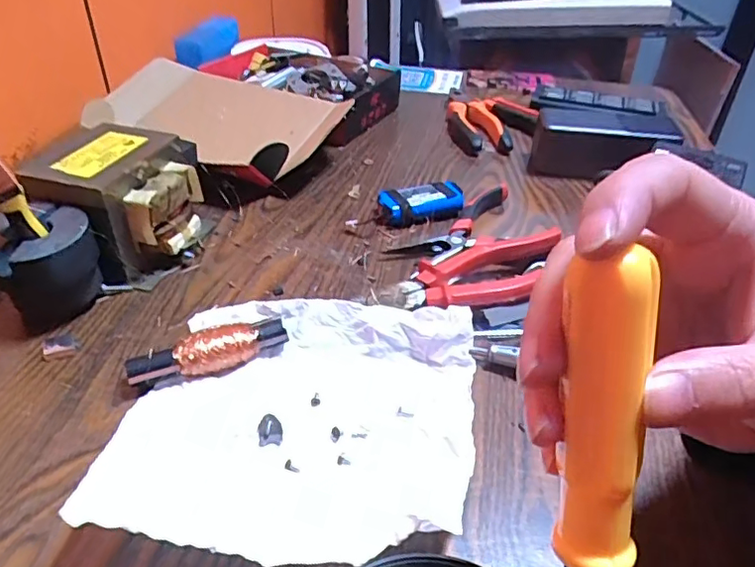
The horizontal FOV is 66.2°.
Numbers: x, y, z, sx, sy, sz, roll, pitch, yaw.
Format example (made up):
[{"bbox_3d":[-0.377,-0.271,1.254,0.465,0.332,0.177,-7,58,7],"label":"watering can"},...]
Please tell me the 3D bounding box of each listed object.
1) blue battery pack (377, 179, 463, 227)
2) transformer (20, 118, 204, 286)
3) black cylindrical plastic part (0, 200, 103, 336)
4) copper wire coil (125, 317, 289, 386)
[{"bbox_3d":[0.038,-0.069,0.502,0.074,0.023,0.037,-8,38,-14],"label":"blue battery pack"},{"bbox_3d":[-0.182,-0.059,0.426,0.087,0.084,0.094,9,38,8],"label":"transformer"},{"bbox_3d":[-0.214,-0.011,0.372,0.065,0.070,0.064,2,37,-1],"label":"black cylindrical plastic part"},{"bbox_3d":[-0.099,0.042,0.344,0.090,0.020,0.025,-17,41,-24],"label":"copper wire coil"}]

